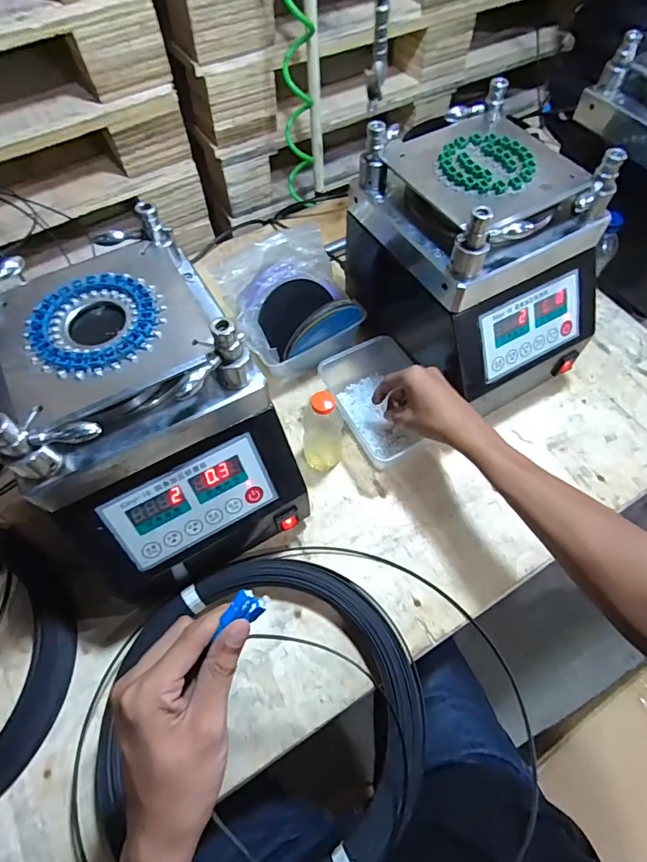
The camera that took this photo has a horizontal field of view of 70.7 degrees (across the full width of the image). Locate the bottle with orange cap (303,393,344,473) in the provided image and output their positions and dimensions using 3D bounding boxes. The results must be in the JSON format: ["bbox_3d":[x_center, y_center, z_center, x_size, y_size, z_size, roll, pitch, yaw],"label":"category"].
[{"bbox_3d":[0.000,0.004,0.570,0.048,0.131,0.041,1,62,1],"label":"bottle with orange cap"}]

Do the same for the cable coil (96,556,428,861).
[{"bbox_3d":[-0.062,0.288,0.465,0.319,0.040,0.308,0,62,1],"label":"cable coil"}]

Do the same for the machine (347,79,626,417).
[{"bbox_3d":[0.189,-0.204,0.594,0.218,0.271,0.283,-26,65,-12],"label":"machine"}]

